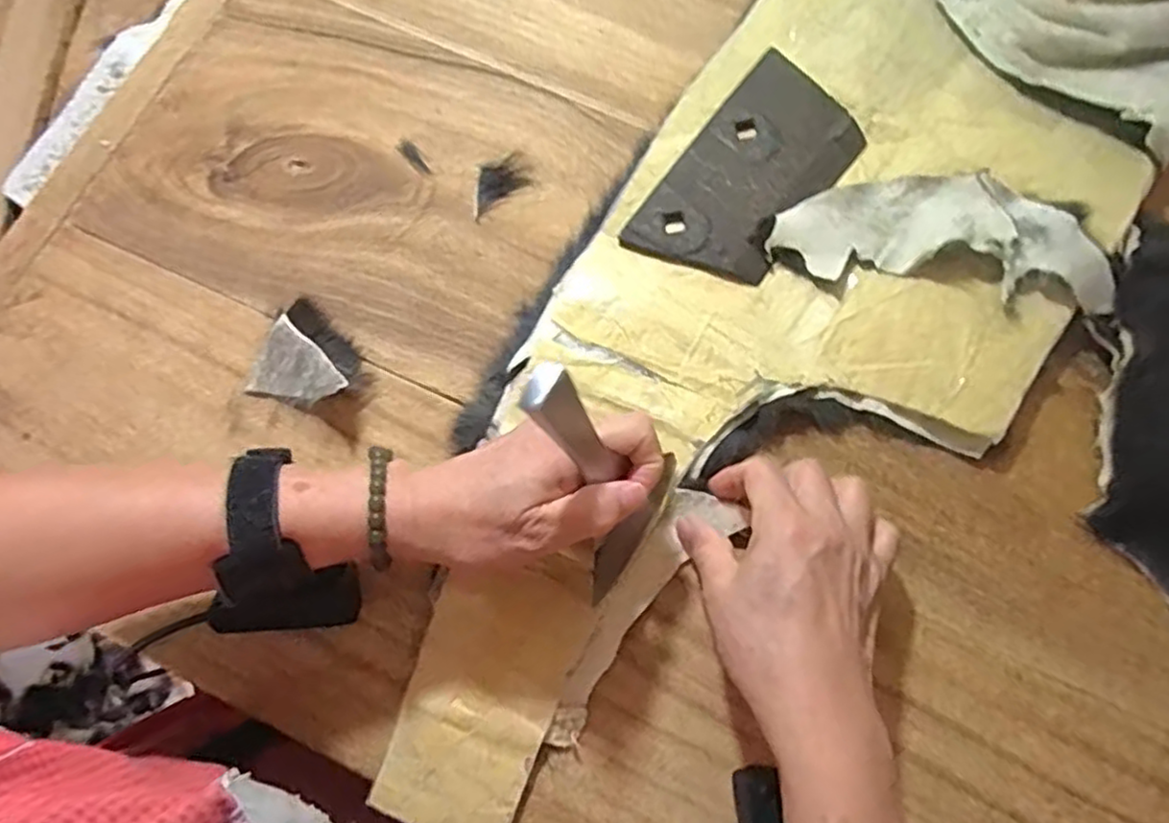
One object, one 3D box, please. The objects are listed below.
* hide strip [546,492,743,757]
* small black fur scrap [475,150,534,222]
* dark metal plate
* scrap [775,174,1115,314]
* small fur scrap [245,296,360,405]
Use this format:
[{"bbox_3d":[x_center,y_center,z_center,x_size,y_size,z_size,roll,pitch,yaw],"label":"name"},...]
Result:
[{"bbox_3d":[0.026,0.108,0.380,0.038,0.009,0.156,39,78,8],"label":"hide strip"},{"bbox_3d":[-0.060,-0.149,0.452,0.044,0.011,0.026,-37,78,-9],"label":"small black fur scrap"},{"bbox_3d":[0.109,-0.154,0.449,0.088,0.005,0.168,37,78,10],"label":"dark metal plate"},{"bbox_3d":[0.218,-0.110,0.421,0.197,0.030,0.074,9,75,3],"label":"scrap"},{"bbox_3d":[-0.171,-0.027,0.417,0.060,0.018,0.058,0,75,1],"label":"small fur scrap"}]

